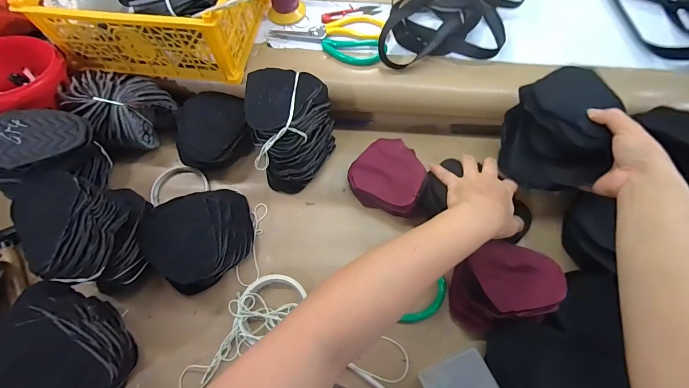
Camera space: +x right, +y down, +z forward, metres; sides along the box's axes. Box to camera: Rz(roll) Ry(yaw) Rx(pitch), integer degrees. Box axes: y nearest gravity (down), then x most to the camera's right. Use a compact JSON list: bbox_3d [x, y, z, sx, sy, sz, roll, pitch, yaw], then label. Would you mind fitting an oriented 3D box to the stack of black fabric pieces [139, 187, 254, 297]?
[{"bbox_3d":[-0.190,0.062,0.448,0.137,0.082,0.114,-29,68,-11],"label":"stack of black fabric pieces"}]

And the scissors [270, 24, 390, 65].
[{"bbox_3d":[-0.026,-0.248,0.534,0.188,0.009,0.066,18,67,9],"label":"scissors"}]

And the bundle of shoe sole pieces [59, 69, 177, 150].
[{"bbox_3d":[-0.333,-0.125,0.498,0.116,0.090,0.101,23,68,12],"label":"bundle of shoe sole pieces"}]

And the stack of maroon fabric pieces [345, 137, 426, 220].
[{"bbox_3d":[0.065,-0.023,0.481,0.112,0.058,0.091,19,77,23],"label":"stack of maroon fabric pieces"}]

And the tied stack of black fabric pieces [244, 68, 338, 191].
[{"bbox_3d":[-0.073,-0.096,0.471,0.109,0.110,0.125,-5,66,-1],"label":"tied stack of black fabric pieces"}]

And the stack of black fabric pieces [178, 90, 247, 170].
[{"bbox_3d":[-0.200,-0.097,0.505,0.112,0.054,0.117,-4,66,0],"label":"stack of black fabric pieces"}]

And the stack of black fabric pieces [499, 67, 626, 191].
[{"bbox_3d":[0.276,-0.082,0.427,0.119,0.081,0.132,22,68,11],"label":"stack of black fabric pieces"}]

